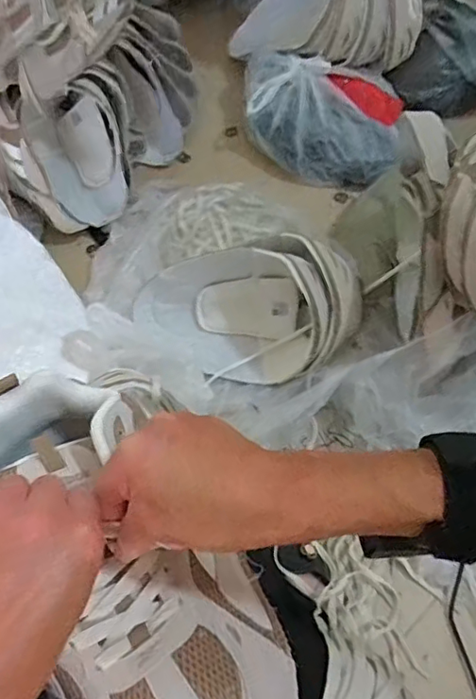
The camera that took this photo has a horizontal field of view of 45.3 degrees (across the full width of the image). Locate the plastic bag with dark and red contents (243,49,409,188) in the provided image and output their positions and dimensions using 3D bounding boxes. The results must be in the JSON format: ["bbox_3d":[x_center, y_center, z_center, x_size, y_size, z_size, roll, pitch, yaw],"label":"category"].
[{"bbox_3d":[0.133,-0.372,0.921,0.269,0.096,0.174,12,65,3],"label":"plastic bag with dark and red contents"}]

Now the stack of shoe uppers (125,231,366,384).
[{"bbox_3d":[0.018,-0.040,0.735,0.279,0.079,0.186,-21,106,7],"label":"stack of shoe uppers"}]

